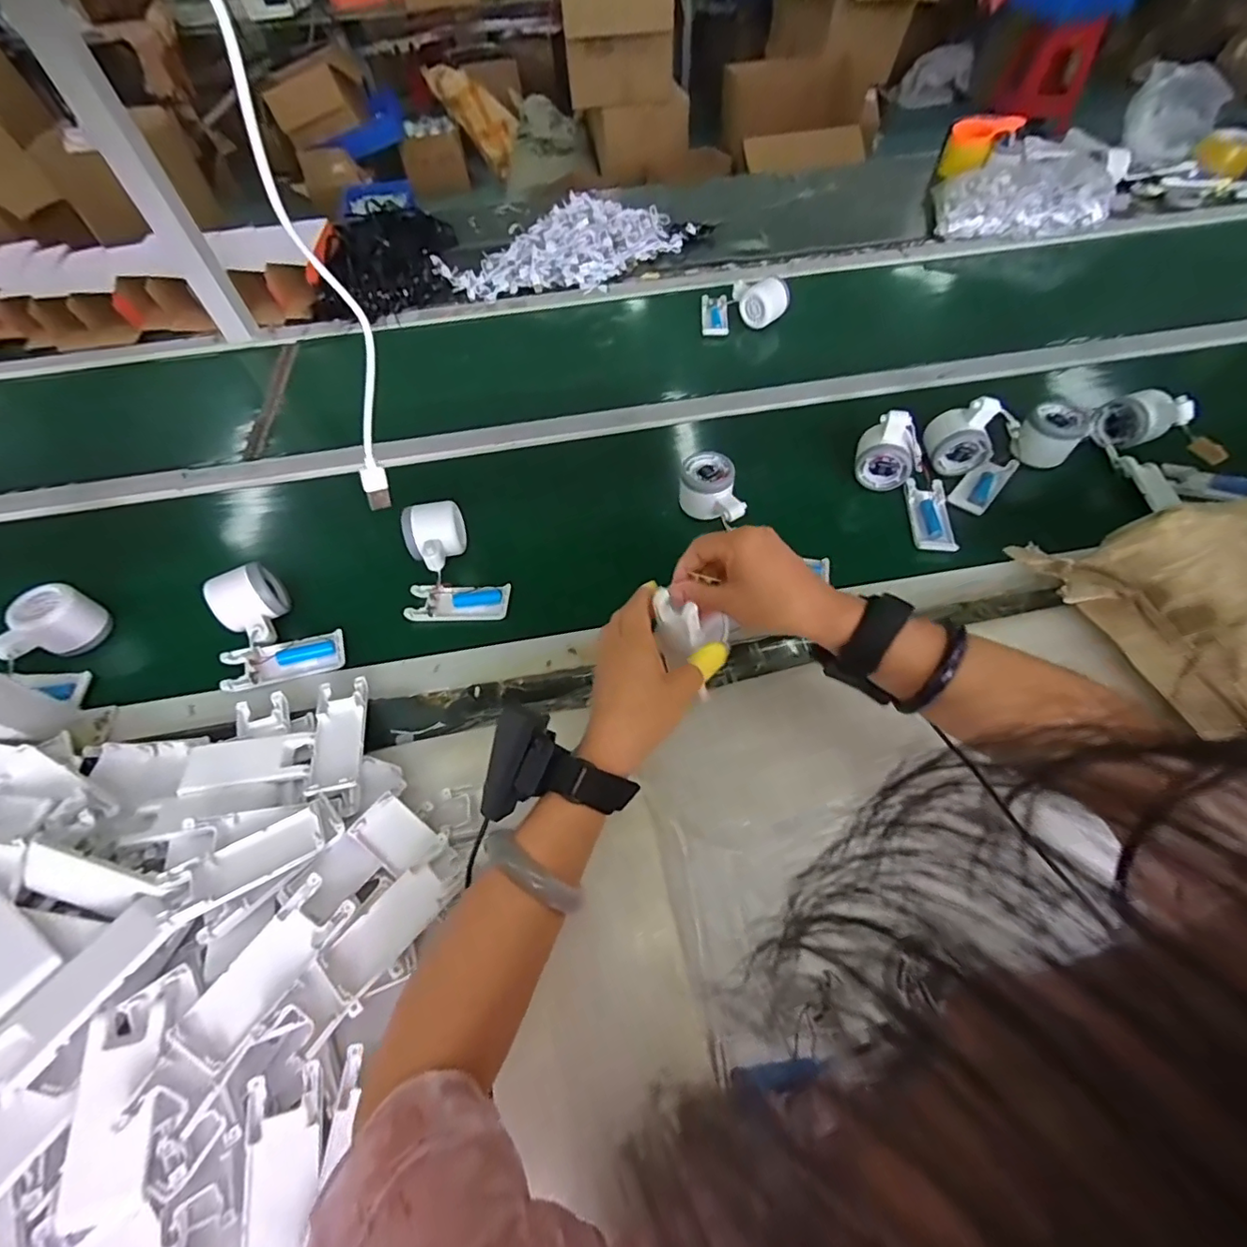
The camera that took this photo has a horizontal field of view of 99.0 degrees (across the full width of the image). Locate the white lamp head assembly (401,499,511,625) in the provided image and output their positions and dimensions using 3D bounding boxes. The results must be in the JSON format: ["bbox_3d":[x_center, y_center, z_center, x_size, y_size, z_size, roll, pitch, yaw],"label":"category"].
[{"bbox_3d":[-0.176,-0.065,0.561,0.103,0.061,0.124,-6,57,-1],"label":"white lamp head assembly"}]

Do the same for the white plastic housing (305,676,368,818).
[{"bbox_3d":[-0.239,0.102,0.448,0.039,0.030,0.117,-12,57,-5],"label":"white plastic housing"}]

